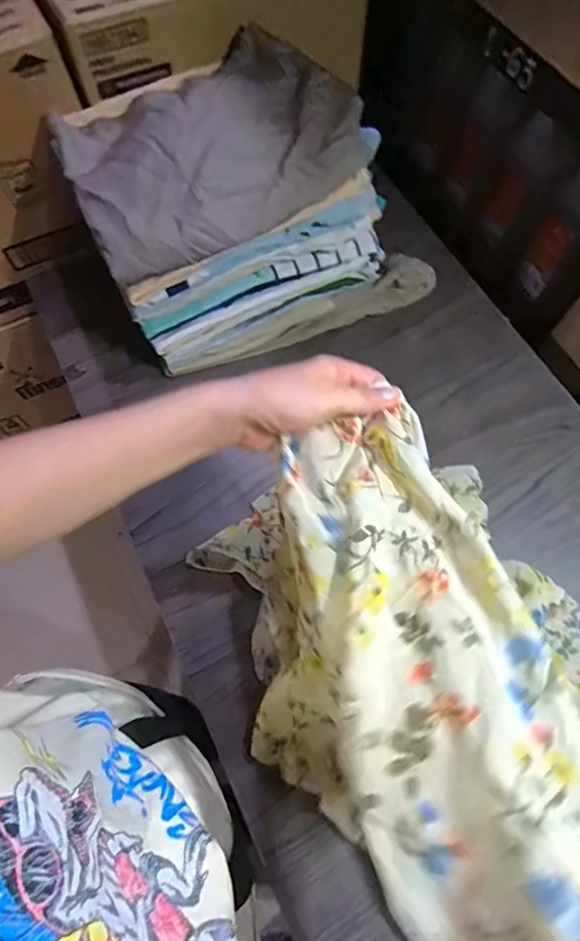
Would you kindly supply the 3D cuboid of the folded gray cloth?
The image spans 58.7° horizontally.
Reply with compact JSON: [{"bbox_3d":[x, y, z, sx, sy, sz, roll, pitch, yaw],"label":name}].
[{"bbox_3d":[-0.099,-0.378,0.600,0.309,0.077,0.251,-24,69,-10],"label":"folded gray cloth"}]

